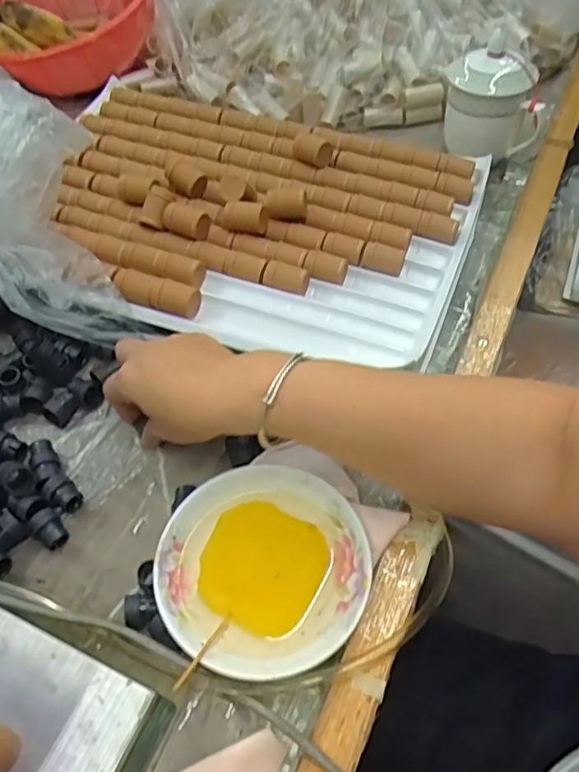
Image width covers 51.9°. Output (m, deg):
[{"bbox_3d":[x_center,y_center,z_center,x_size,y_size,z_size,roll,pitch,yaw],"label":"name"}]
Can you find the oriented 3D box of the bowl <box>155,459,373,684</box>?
[{"bbox_3d":[-0.017,0.119,0.386,0.129,0.032,0.128,-1,55,1],"label":"bowl"}]

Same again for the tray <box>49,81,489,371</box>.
[{"bbox_3d":[-0.051,-0.169,0.553,0.422,0.047,0.304,18,57,14],"label":"tray"}]

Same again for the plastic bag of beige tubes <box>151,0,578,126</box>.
[{"bbox_3d":[0.101,-0.506,0.743,0.530,0.146,0.357,-21,57,-13],"label":"plastic bag of beige tubes"}]

